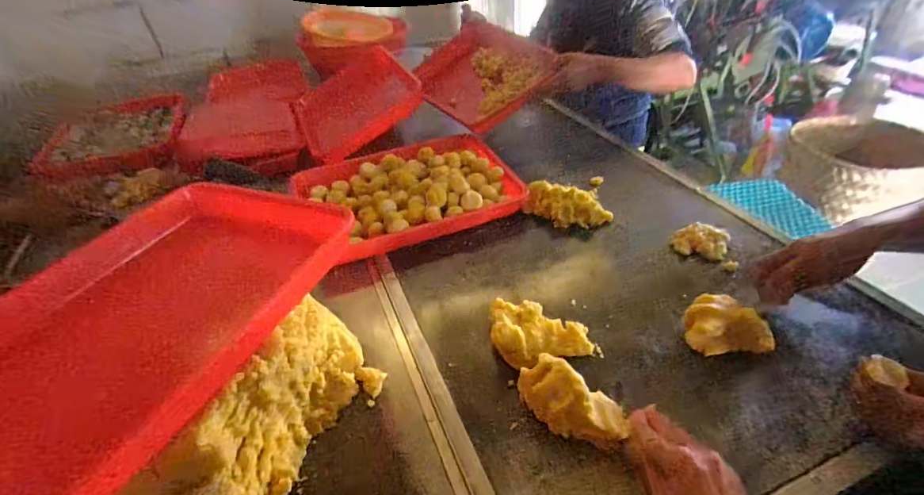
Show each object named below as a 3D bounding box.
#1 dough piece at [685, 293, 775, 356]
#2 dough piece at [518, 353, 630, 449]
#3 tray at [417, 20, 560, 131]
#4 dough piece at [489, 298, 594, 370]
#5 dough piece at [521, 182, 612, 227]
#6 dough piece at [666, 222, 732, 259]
[{"bbox_3d":[0.334,0.095,0.552,0.101,0.042,0.063,-2,40,6],"label":"dough piece"},{"bbox_3d":[0.118,0.165,0.478,0.118,0.041,0.064,16,44,19],"label":"dough piece"},{"bbox_3d":[0.048,-0.427,1.064,0.261,0.047,0.319,-47,58,-4],"label":"tray"},{"bbox_3d":[0.099,0.105,0.574,0.124,0.047,0.089,-13,40,-6],"label":"dough piece"},{"bbox_3d":[0.188,-0.076,0.783,0.150,0.051,0.066,18,45,26],"label":"dough piece"},{"bbox_3d":[0.379,-0.014,0.700,0.084,0.023,0.059,13,43,21],"label":"dough piece"}]

